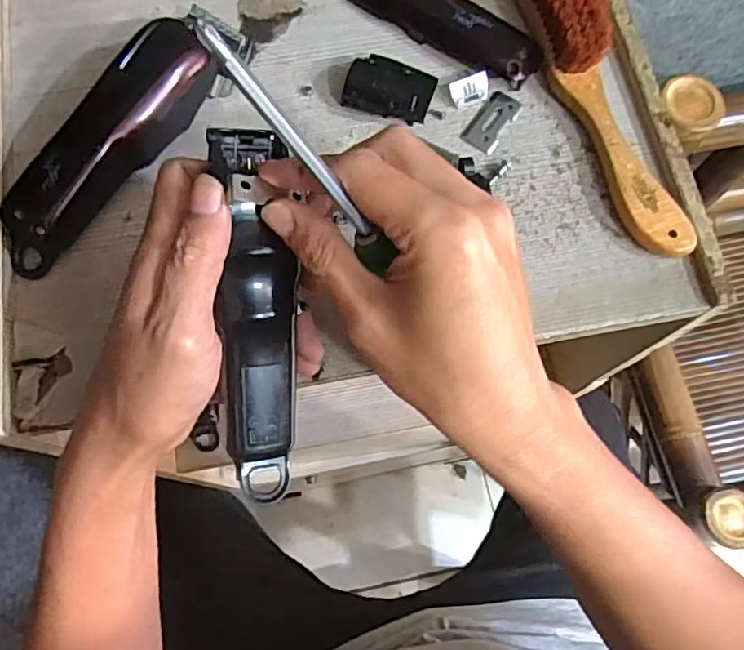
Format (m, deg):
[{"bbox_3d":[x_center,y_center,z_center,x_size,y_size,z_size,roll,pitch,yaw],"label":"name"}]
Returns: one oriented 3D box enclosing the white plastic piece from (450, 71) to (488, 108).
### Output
[{"bbox_3d":[0.059,-0.141,0.369,0.023,0.004,0.016,-17,110,0],"label":"white plastic piece"}]

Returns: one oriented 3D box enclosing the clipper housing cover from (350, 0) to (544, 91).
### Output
[{"bbox_3d":[0.040,-0.198,0.383,0.145,0.020,0.040,35,74,11],"label":"clipper housing cover"}]

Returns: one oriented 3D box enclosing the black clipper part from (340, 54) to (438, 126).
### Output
[{"bbox_3d":[0.010,-0.139,0.364,0.050,0.016,0.035,21,72,7],"label":"black clipper part"}]

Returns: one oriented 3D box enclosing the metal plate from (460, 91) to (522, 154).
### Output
[{"bbox_3d":[0.072,-0.122,0.368,0.021,0.004,0.041,34,74,11],"label":"metal plate"}]

